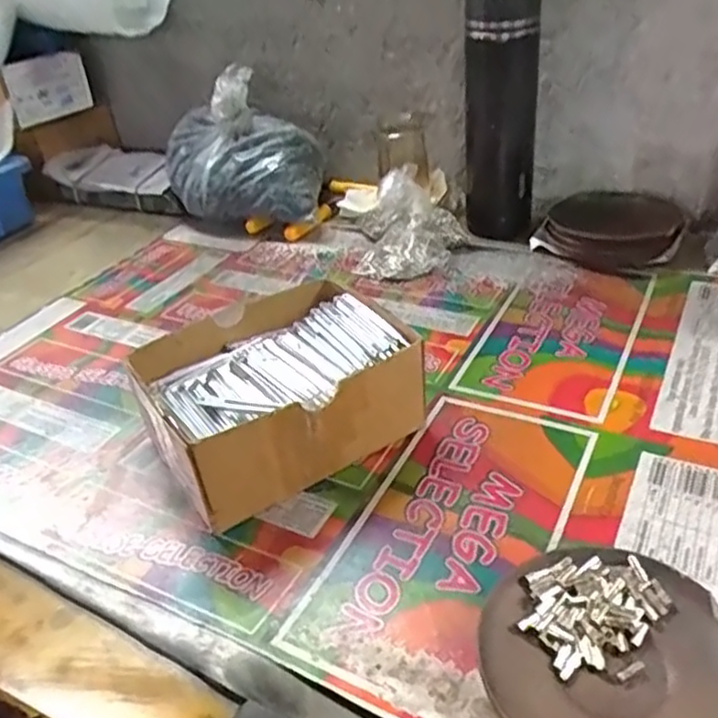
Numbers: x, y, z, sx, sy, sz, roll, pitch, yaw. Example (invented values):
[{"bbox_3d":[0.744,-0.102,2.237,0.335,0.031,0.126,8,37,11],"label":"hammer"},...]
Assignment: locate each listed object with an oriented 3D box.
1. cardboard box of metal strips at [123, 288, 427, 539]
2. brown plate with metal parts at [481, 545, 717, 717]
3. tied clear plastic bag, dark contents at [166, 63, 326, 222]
[{"bbox_3d":[-0.054,0.023,0.451,0.159,0.070,0.124,-28,41,-27],"label":"cardboard box of metal strips"},{"bbox_3d":[0.114,0.136,0.311,0.110,0.016,0.111,-4,36,3],"label":"brown plate with metal parts"},{"bbox_3d":[-0.129,-0.222,0.752,0.168,0.141,0.156,-6,36,0],"label":"tied clear plastic bag, dark contents"}]

